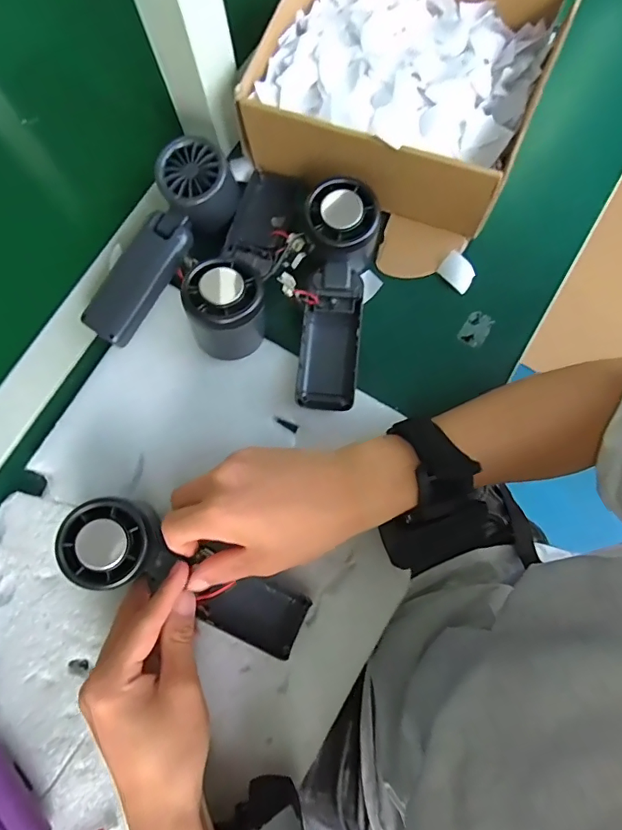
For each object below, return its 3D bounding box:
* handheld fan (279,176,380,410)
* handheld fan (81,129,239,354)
[{"bbox_3d":[0.013,-0.087,0.365,0.060,0.042,0.161,7,92,3],"label":"handheld fan"},{"bbox_3d":[-0.118,-0.132,0.377,0.052,0.044,0.163,35,94,9],"label":"handheld fan"}]

